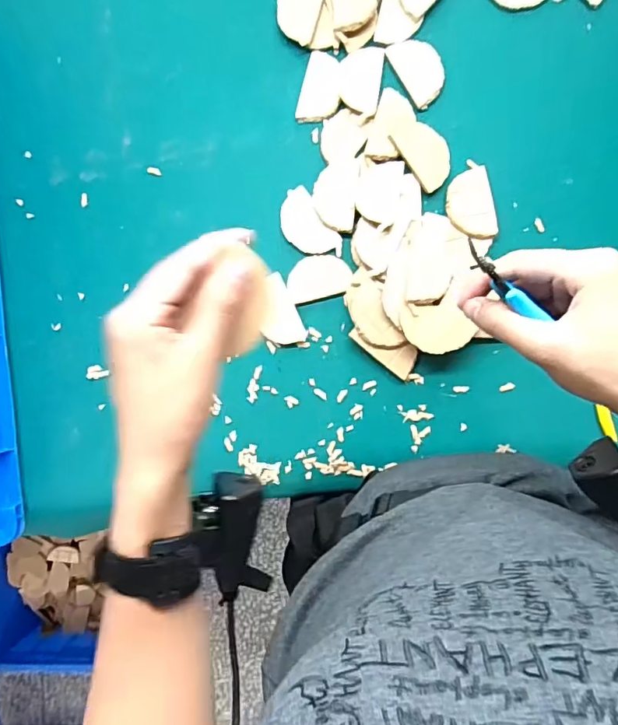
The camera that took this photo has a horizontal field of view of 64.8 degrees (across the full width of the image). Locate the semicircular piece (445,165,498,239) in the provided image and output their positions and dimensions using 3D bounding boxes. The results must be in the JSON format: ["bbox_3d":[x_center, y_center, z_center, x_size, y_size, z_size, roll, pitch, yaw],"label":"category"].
[{"bbox_3d":[0.158,-0.153,0.475,0.044,0.009,0.068,-16,87,5],"label":"semicircular piece"}]

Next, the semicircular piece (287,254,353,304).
[{"bbox_3d":[0.009,-0.086,0.487,0.063,0.004,0.043,-13,88,5],"label":"semicircular piece"}]

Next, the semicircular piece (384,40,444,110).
[{"bbox_3d":[0.110,-0.291,0.482,0.042,0.004,0.069,-28,86,4],"label":"semicircular piece"}]

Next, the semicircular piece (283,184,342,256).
[{"bbox_3d":[-0.001,-0.136,0.490,0.042,0.004,0.078,-36,86,4],"label":"semicircular piece"}]

